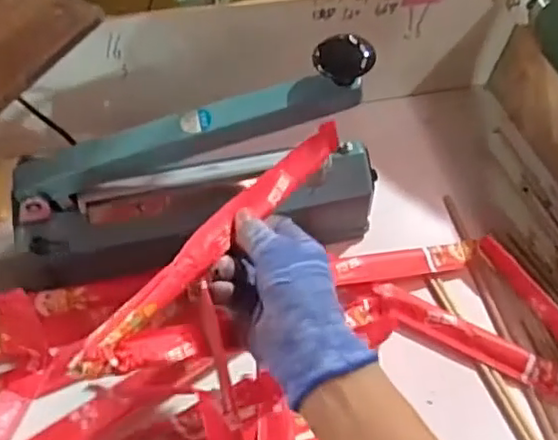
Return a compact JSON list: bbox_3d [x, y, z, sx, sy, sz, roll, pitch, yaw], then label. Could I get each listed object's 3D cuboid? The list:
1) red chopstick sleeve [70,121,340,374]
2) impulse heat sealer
[{"bbox_3d":[-0.034,0.008,0.410,0.024,0.019,0.249,34,54,17],"label":"red chopstick sleeve"},{"bbox_3d":[-0.058,-0.033,0.498,0.294,0.171,0.068,-13,58,-14],"label":"impulse heat sealer"}]

